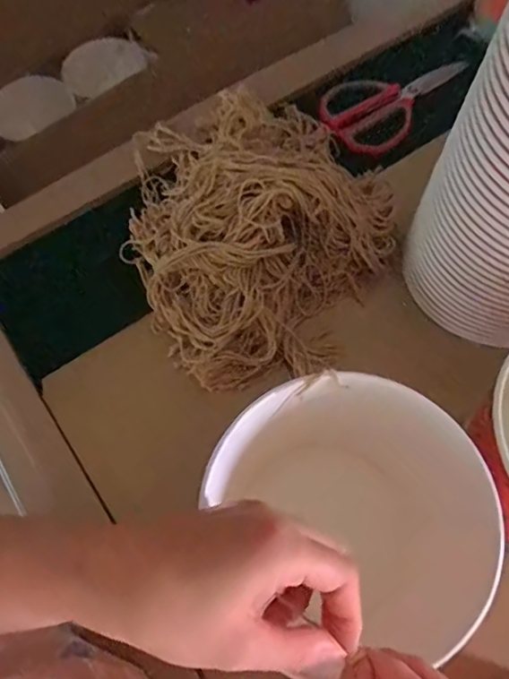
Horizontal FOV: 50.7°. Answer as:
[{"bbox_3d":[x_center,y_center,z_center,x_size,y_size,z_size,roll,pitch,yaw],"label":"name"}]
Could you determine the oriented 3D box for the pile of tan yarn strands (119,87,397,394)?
[{"bbox_3d":[-0.005,-0.127,0.487,0.234,0.081,0.283,-20,68,-10],"label":"pile of tan yarn strands"}]

